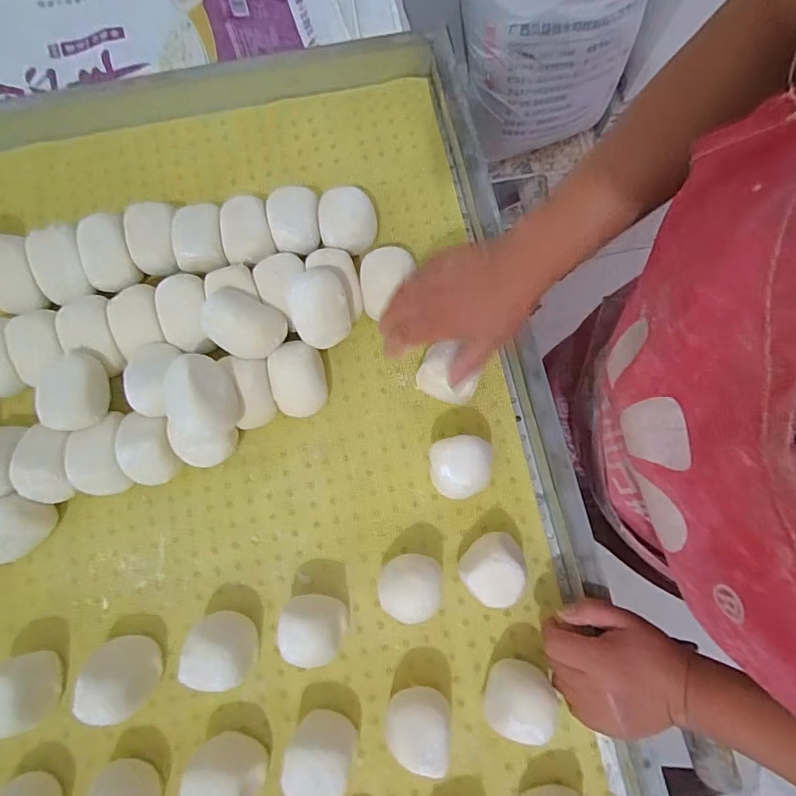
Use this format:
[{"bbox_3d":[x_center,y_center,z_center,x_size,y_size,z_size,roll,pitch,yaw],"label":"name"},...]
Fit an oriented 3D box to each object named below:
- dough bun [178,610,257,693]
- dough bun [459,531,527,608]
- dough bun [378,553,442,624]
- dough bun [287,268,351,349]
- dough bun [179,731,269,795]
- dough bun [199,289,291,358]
[{"bbox_3d":[-0.156,0.227,0.436,0.056,0.064,0.051,11,79,2],"label":"dough bun"},{"bbox_3d":[0.090,0.158,0.447,0.064,0.066,0.056,-34,81,-7],"label":"dough bun"},{"bbox_3d":[0.009,0.175,0.450,0.058,0.053,0.057,7,79,1],"label":"dough bun"},{"bbox_3d":[-0.076,-0.088,0.466,0.060,0.039,0.071,-9,79,-2],"label":"dough bun"},{"bbox_3d":[-0.150,0.331,0.414,0.061,0.061,0.057,0,79,0],"label":"dough bun"},{"bbox_3d":[-0.150,-0.072,0.460,0.076,0.034,0.061,28,80,5],"label":"dough bun"}]

